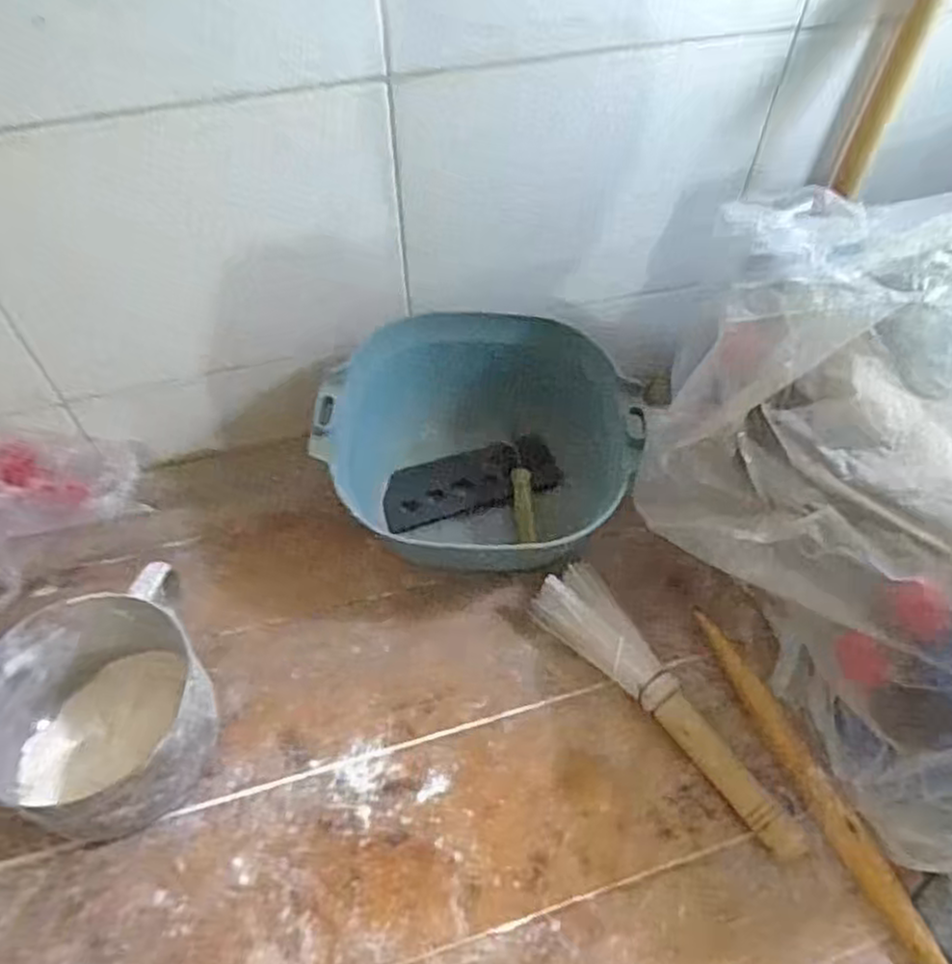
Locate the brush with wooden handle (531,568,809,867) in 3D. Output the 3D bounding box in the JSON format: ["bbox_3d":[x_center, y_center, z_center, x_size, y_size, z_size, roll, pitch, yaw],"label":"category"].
[{"bbox_3d":[0.135,0.170,0.549,0.059,0.039,0.251,-27,58,-20],"label":"brush with wooden handle"}]

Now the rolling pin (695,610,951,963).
[{"bbox_3d":[0.245,0.227,0.524,0.022,0.026,0.298,-20,56,-16],"label":"rolling pin"}]

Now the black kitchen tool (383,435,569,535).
[{"bbox_3d":[-0.005,0.000,0.677,0.159,0.012,0.054,-16,91,-8],"label":"black kitchen tool"}]

